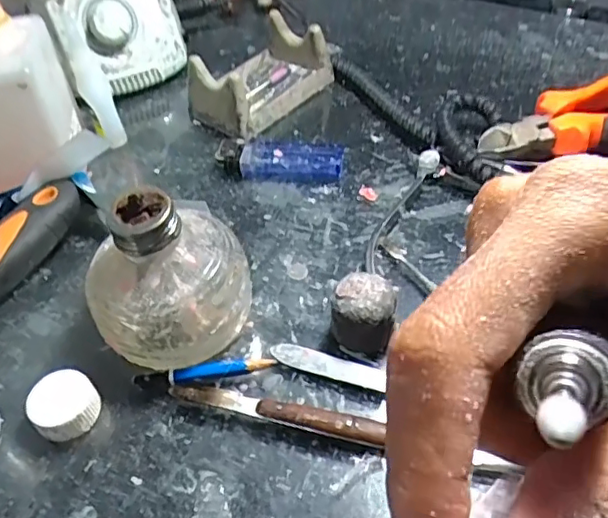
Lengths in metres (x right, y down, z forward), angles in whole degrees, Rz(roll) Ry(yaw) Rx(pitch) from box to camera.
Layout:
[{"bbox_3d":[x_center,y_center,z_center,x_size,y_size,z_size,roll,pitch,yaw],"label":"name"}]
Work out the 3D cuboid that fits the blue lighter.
[{"bbox_3d":[-0.015,-0.064,0.371,0.080,0.017,0.025,4,48,9],"label":"blue lighter"}]

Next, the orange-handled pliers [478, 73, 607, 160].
[{"bbox_3d":[0.186,-0.086,0.365,0.159,0.029,0.055,-18,48,-11],"label":"orange-handled pliers"}]

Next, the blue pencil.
[{"bbox_3d":[-0.046,0.054,0.271,0.064,0.009,0.009,-8,47,-2],"label":"blue pencil"}]

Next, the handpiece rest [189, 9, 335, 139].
[{"bbox_3d":[-0.034,-0.135,0.422,0.064,0.044,0.095,32,58,30],"label":"handpiece rest"}]

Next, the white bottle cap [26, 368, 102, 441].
[{"bbox_3d":[-0.108,0.066,0.261,0.027,0.016,0.027,-3,47,3],"label":"white bottle cap"}]

